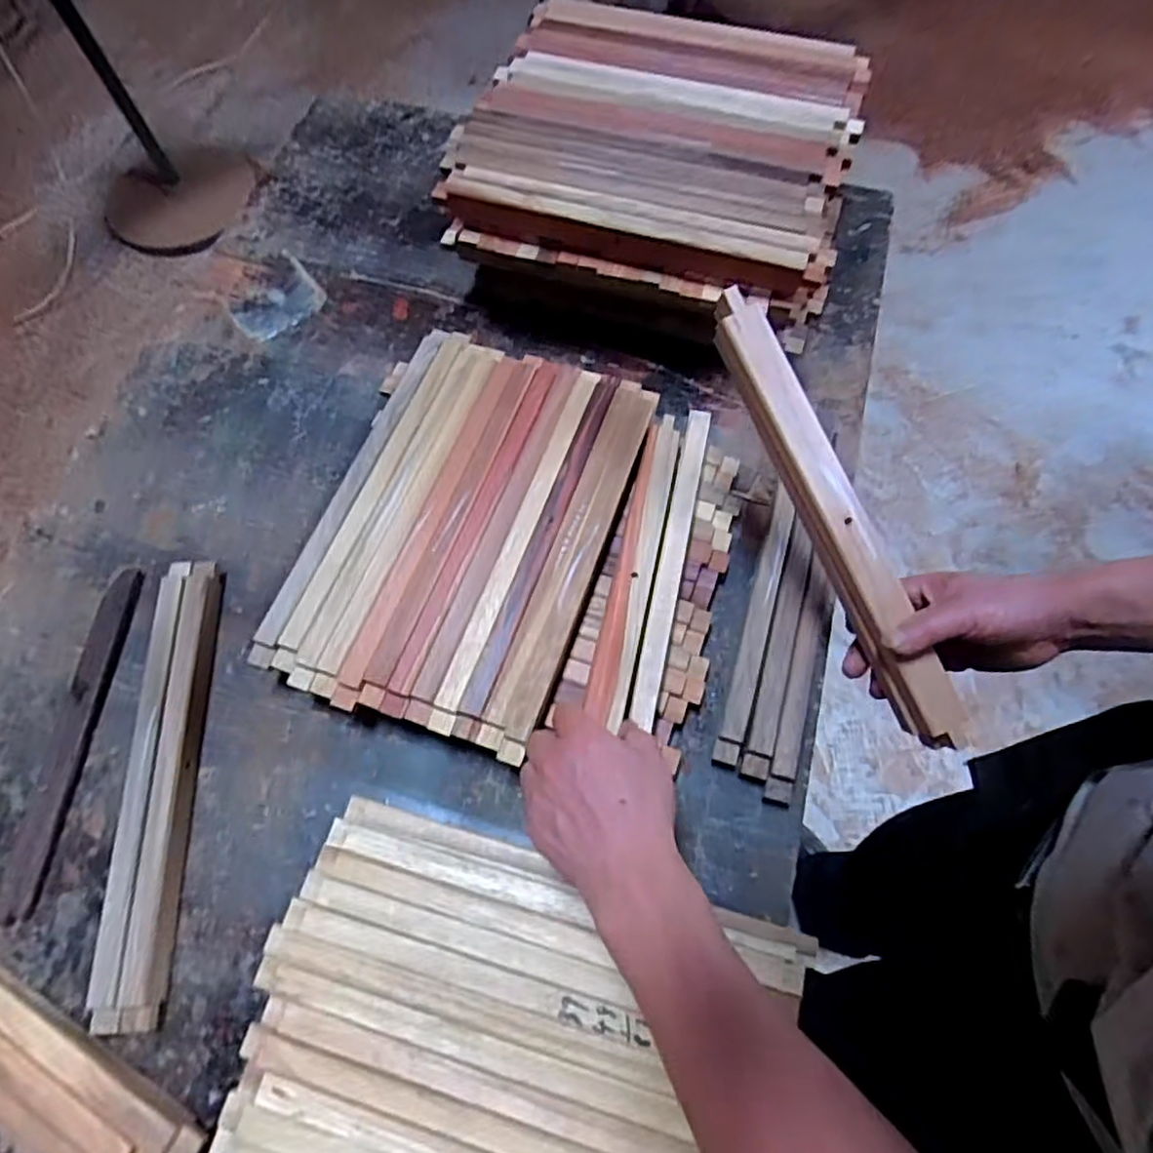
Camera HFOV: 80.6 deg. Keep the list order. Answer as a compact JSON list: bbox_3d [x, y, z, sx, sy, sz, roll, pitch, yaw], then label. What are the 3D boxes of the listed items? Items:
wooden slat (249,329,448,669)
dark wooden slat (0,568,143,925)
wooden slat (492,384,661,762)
[{"bbox_3d":[-0.199,-0.087,0.611,0.025,0.012,0.351,18,68,9],"label":"wooden slat"},{"bbox_3d":[-0.430,0.132,0.581,0.031,0.009,0.290,3,67,2],"label":"dark wooden slat"},{"bbox_3d":[0.008,-0.023,0.573,0.023,0.018,0.355,18,68,9],"label":"wooden slat"}]

